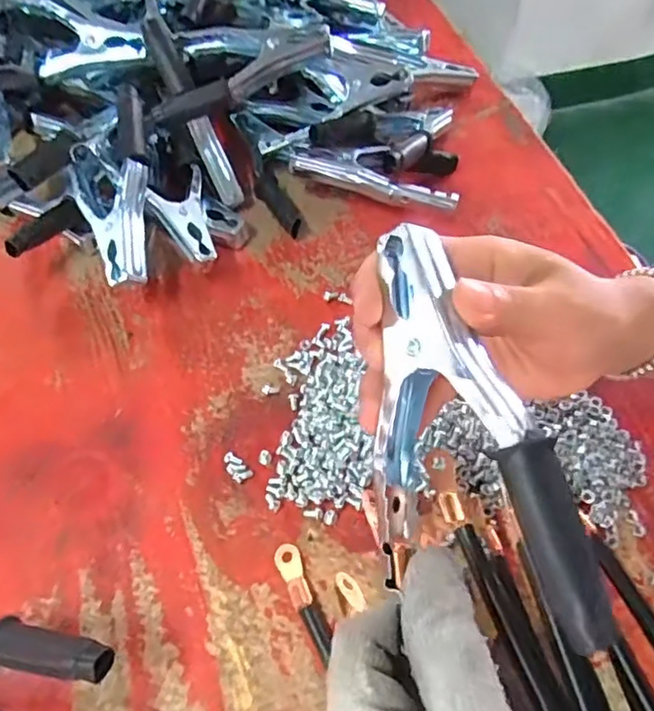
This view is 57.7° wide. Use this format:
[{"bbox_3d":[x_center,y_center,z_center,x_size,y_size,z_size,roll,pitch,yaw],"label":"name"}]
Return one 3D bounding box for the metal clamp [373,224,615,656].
[{"bbox_3d":[0.045,0.023,0.207,0.028,0.074,0.138,-6,77,-37],"label":"metal clamp"}]

